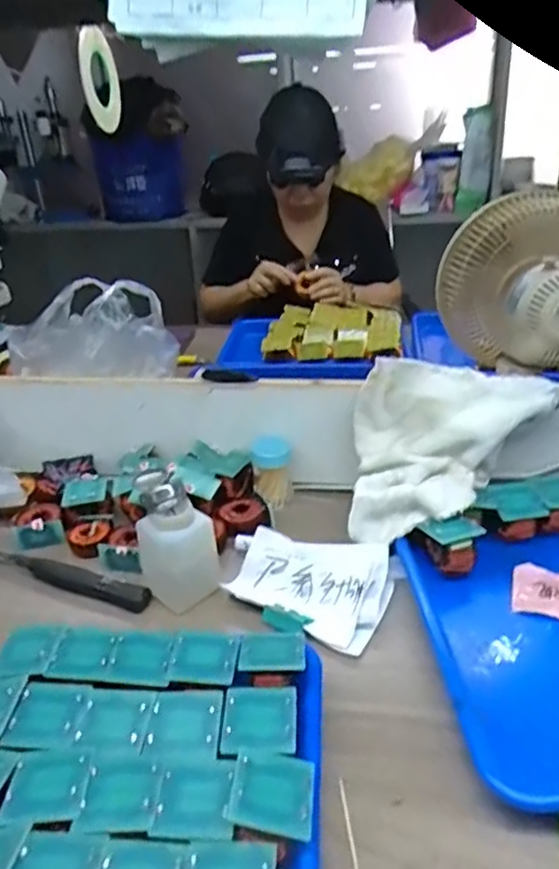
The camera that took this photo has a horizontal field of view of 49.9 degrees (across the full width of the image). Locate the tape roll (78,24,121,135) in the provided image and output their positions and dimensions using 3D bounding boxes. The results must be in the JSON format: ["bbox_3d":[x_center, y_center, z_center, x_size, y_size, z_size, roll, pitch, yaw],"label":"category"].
[{"bbox_3d":[-0.268,-0.529,0.906,0.014,0.132,0.116,2,1,15],"label":"tape roll"}]

